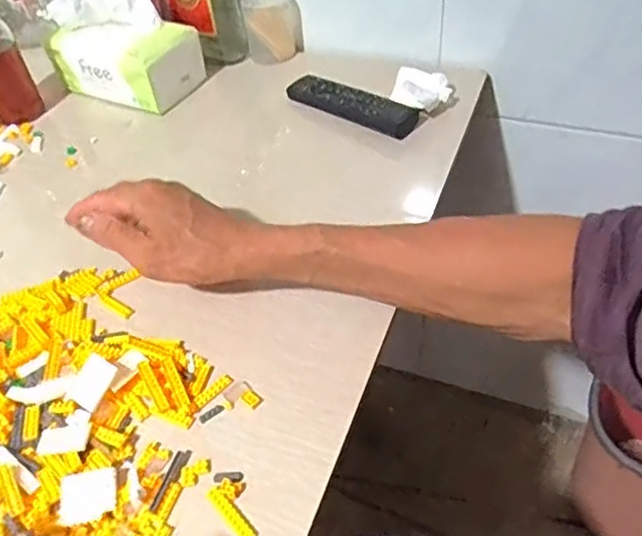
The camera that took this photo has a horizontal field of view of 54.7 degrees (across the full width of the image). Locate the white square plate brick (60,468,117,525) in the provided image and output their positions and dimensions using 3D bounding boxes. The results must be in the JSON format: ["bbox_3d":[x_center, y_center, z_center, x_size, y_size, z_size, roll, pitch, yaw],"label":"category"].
[{"bbox_3d":[-0.137,0.134,0.365,0.032,0.006,0.028,-10,45,-4],"label":"white square plate brick"}]

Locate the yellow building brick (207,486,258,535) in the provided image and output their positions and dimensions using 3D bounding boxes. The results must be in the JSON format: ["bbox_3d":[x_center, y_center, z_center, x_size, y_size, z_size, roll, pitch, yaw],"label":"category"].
[{"bbox_3d":[-0.052,0.142,0.360,0.009,0.004,0.040,-35,52,-26],"label":"yellow building brick"}]

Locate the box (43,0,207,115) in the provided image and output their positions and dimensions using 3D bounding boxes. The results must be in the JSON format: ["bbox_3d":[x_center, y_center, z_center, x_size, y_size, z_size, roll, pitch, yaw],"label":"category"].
[{"bbox_3d":[-0.217,-0.250,0.671,0.150,0.110,0.086,21,51,24],"label":"box"}]

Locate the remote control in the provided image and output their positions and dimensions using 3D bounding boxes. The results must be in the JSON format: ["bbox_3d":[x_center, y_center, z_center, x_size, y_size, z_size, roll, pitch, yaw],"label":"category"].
[{"bbox_3d":[0.031,-0.168,0.627,0.145,0.017,0.041,30,55,30],"label":"remote control"}]

